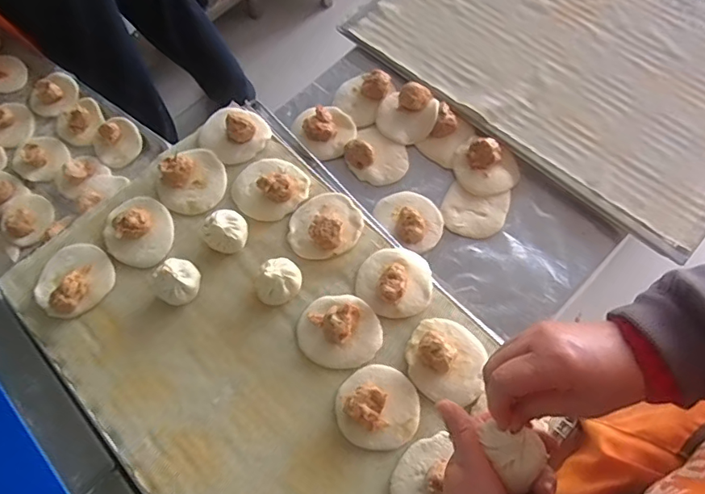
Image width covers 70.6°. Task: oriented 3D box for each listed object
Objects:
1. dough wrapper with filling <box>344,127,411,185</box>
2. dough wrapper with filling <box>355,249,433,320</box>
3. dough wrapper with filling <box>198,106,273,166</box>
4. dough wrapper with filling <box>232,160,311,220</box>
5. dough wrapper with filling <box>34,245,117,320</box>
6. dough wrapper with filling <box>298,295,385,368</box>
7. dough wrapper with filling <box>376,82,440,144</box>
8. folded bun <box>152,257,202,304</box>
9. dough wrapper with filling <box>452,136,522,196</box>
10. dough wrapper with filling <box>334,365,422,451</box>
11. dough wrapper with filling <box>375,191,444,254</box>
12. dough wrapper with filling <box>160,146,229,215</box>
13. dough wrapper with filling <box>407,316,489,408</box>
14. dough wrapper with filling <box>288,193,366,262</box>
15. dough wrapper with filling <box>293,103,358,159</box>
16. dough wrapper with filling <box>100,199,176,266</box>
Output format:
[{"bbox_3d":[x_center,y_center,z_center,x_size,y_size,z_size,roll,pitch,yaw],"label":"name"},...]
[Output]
[{"bbox_3d":[0.036,-0.133,0.708,0.088,0.035,0.077,32,73,13],"label":"dough wrapper with filling"},{"bbox_3d":[0.053,0.037,0.592,0.087,0.033,0.086,31,73,13],"label":"dough wrapper with filling"},{"bbox_3d":[-0.166,-0.163,0.679,0.094,0.035,0.083,32,73,13],"label":"dough wrapper with filling"},{"bbox_3d":[-0.108,-0.081,0.643,0.095,0.031,0.081,-33,71,-11],"label":"dough wrapper with filling"},{"bbox_3d":[-0.348,0.035,0.610,0.084,0.039,0.091,-1,68,2],"label":"dough wrapper with filling"},{"bbox_3d":[-0.016,0.094,0.573,0.096,0.024,0.082,-4,68,0],"label":"dough wrapper with filling"},{"bbox_3d":[0.080,-0.195,0.723,0.086,0.039,0.080,-1,68,2],"label":"dough wrapper with filling"},{"bbox_3d":[-0.211,0.039,0.596,0.052,0.048,0.055,-1,68,2],"label":"folded bun"},{"bbox_3d":[0.188,-0.114,0.695,0.095,0.031,0.087,-1,68,2],"label":"dough wrapper with filling"},{"bbox_3d":[0.027,0.173,0.539,0.090,0.025,0.085,-1,68,2],"label":"dough wrapper with filling"},{"bbox_3d":[0.081,-0.043,0.669,0.074,0.035,0.093,-32,71,-10],"label":"dough wrapper with filling"},{"bbox_3d":[-0.212,-0.088,0.652,0.087,0.028,0.084,-1,68,2],"label":"dough wrapper with filling"},{"bbox_3d":[0.105,0.123,0.556,0.085,0.038,0.088,-1,68,2],"label":"dough wrapper with filling"},{"bbox_3d":[-0.036,-0.032,0.624,0.093,0.034,0.080,-21,69,-6],"label":"dough wrapper with filling"},{"bbox_3d":[-0.039,-0.170,0.719,0.086,0.029,0.081,-11,68,-2],"label":"dough wrapper with filling"},{"bbox_3d":[-0.275,-0.023,0.629,0.084,0.030,0.089,-1,68,2],"label":"dough wrapper with filling"}]

